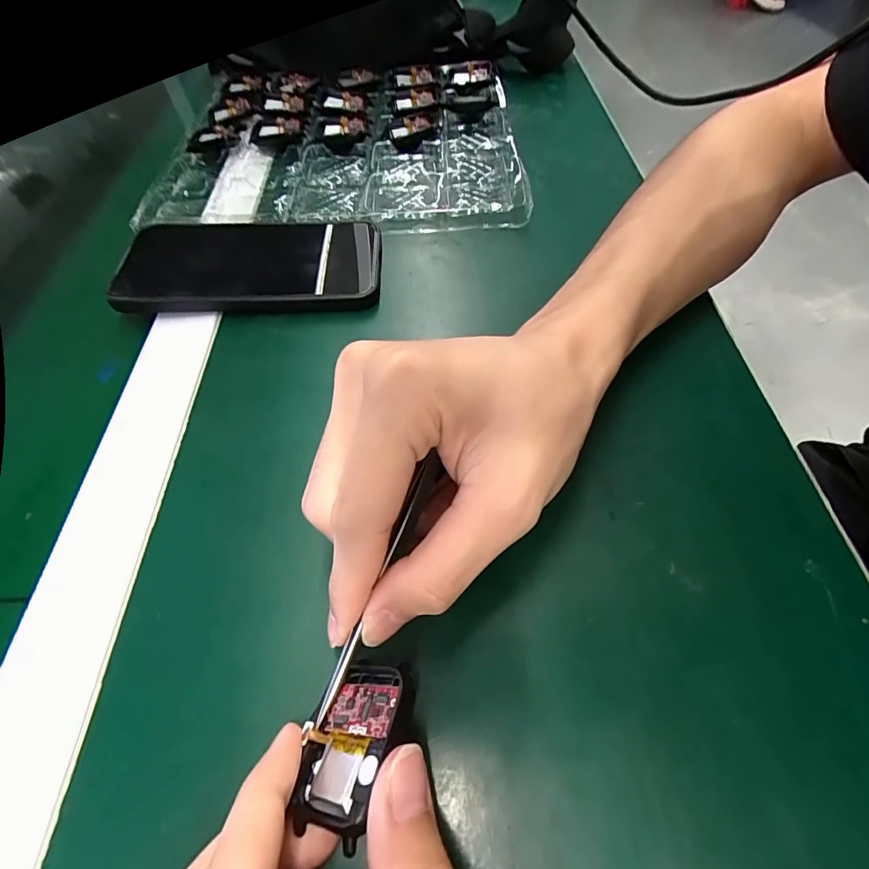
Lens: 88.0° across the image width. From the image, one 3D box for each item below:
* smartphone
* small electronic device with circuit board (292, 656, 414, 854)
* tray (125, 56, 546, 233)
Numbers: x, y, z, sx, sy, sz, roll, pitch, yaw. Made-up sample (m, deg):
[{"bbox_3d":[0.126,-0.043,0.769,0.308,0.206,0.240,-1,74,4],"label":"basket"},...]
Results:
[{"bbox_3d":[-0.116,-0.112,0.291,0.158,0.013,0.083,-4,57,-2],"label":"smartphone"},{"bbox_3d":[-0.026,0.095,0.141,0.036,0.006,0.046,-19,32,36],"label":"small electronic device with circuit board"},{"bbox_3d":[-0.079,-0.257,0.383,0.289,0.017,0.260,-2,57,-1],"label":"tray"}]

